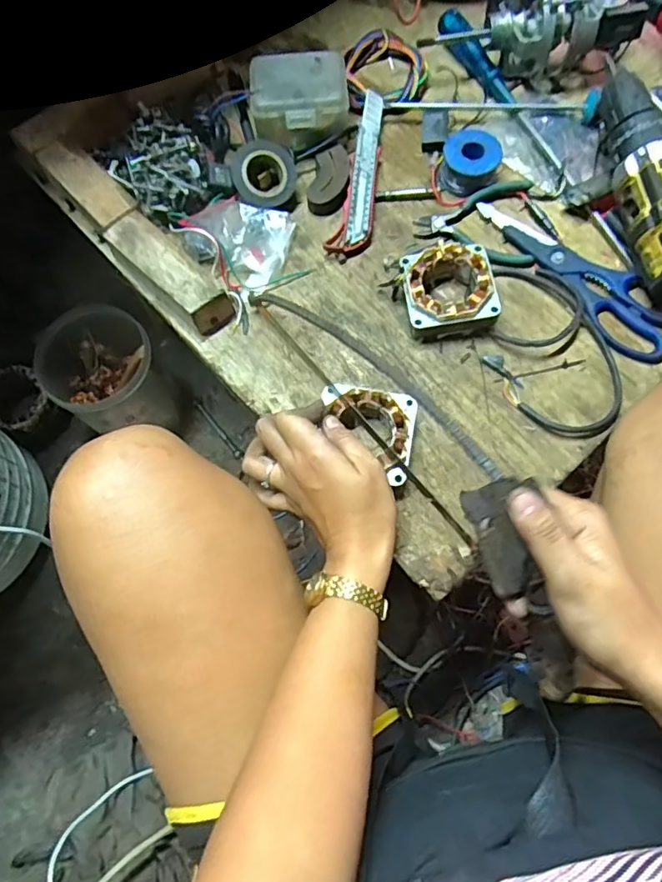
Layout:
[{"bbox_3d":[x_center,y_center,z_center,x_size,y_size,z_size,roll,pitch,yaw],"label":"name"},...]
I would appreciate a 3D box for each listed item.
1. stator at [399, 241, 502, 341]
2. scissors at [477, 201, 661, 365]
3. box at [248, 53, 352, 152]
[{"bbox_3d":[0.100,-0.131,0.485,0.074,0.034,0.074,-9,71,-2],"label":"stator"},{"bbox_3d":[0.218,-0.154,0.502,0.061,0.012,0.210,-40,74,-12],"label":"scissors"},{"bbox_3d":[-0.031,-0.330,0.541,0.090,0.046,0.070,-5,70,0],"label":"box"}]

